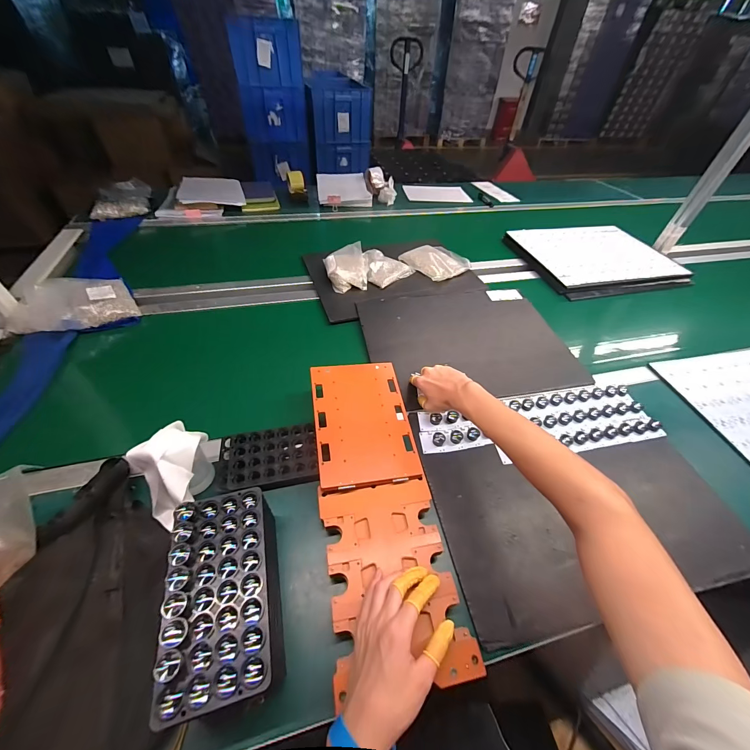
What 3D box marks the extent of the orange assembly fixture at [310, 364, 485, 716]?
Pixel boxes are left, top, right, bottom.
[{"bbox_3d":[-0.002,0.165,0.486,0.161,0.025,0.454,-8,56,-10],"label":"orange assembly fixture"}]

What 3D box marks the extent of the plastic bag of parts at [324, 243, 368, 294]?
[{"bbox_3d":[-0.084,-0.313,0.930,0.114,0.047,0.174,-8,50,-10],"label":"plastic bag of parts"}]

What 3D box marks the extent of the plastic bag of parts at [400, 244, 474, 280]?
[{"bbox_3d":[0.192,-0.363,1.007,0.182,0.027,0.171,-30,57,-26],"label":"plastic bag of parts"}]

